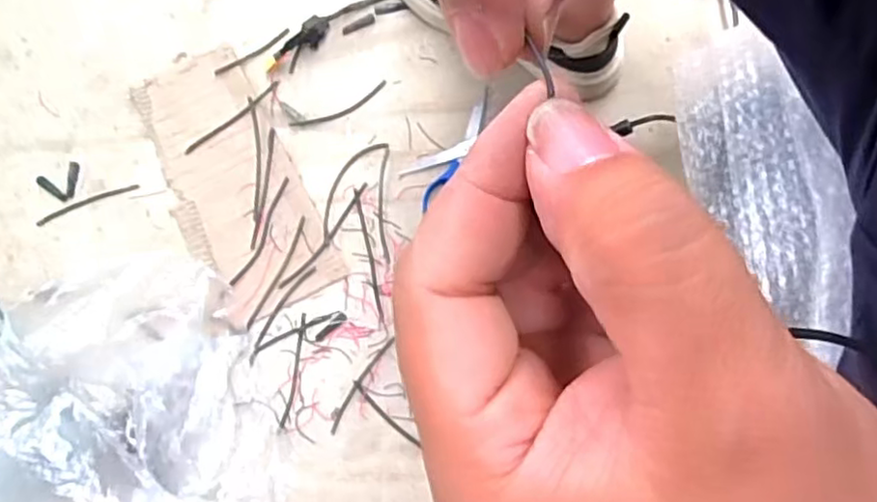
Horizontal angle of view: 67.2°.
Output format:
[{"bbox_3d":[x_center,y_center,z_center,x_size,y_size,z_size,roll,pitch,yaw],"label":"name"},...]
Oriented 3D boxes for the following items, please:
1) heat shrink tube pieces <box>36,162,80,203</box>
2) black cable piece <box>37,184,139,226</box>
[{"bbox_3d":[-0.415,-0.080,0.719,0.043,0.004,0.043,15,80,3],"label":"heat shrink tube pieces"},{"bbox_3d":[-0.380,-0.052,0.713,0.111,0.004,0.011,-22,80,-4],"label":"black cable piece"}]

